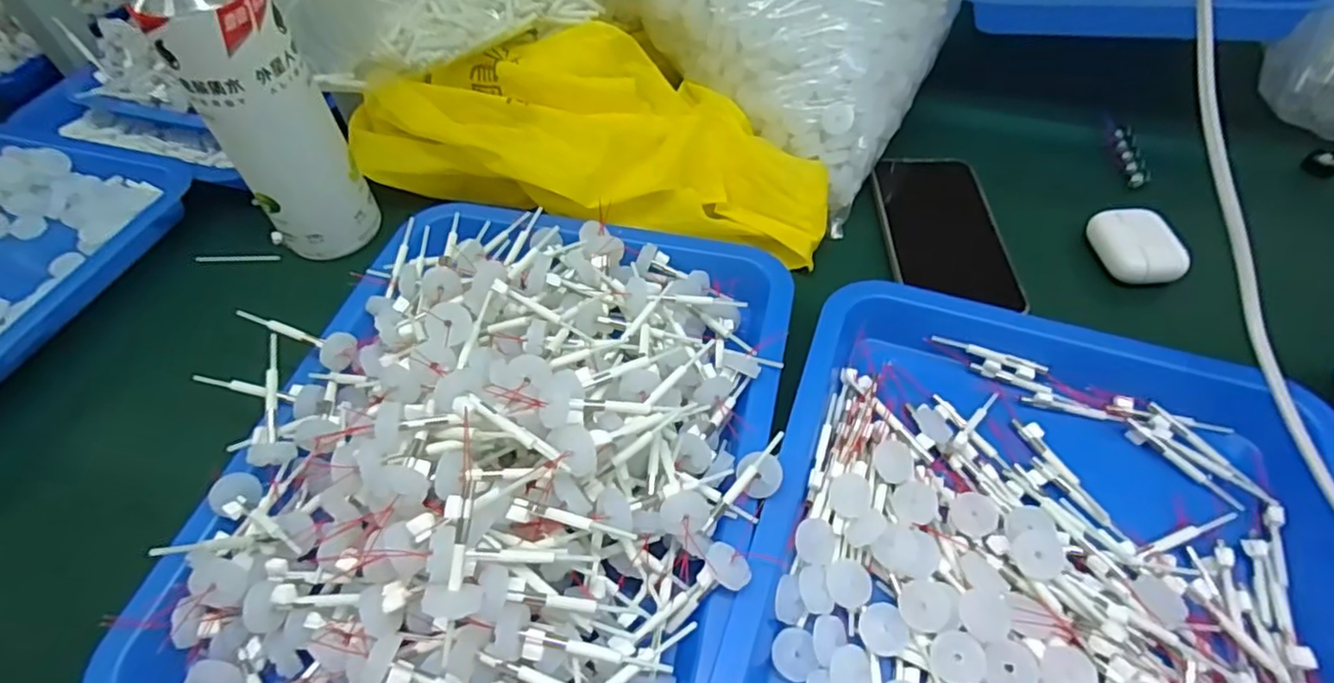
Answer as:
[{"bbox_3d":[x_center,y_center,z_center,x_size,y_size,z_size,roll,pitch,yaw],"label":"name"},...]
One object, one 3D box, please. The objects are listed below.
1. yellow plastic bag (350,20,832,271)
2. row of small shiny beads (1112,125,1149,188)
[{"bbox_3d":[-0.056,-0.147,0.453,0.337,0.083,0.133,7,54,7],"label":"yellow plastic bag"},{"bbox_3d":[0.352,-0.142,0.489,0.012,0.010,0.065,5,54,6],"label":"row of small shiny beads"}]

